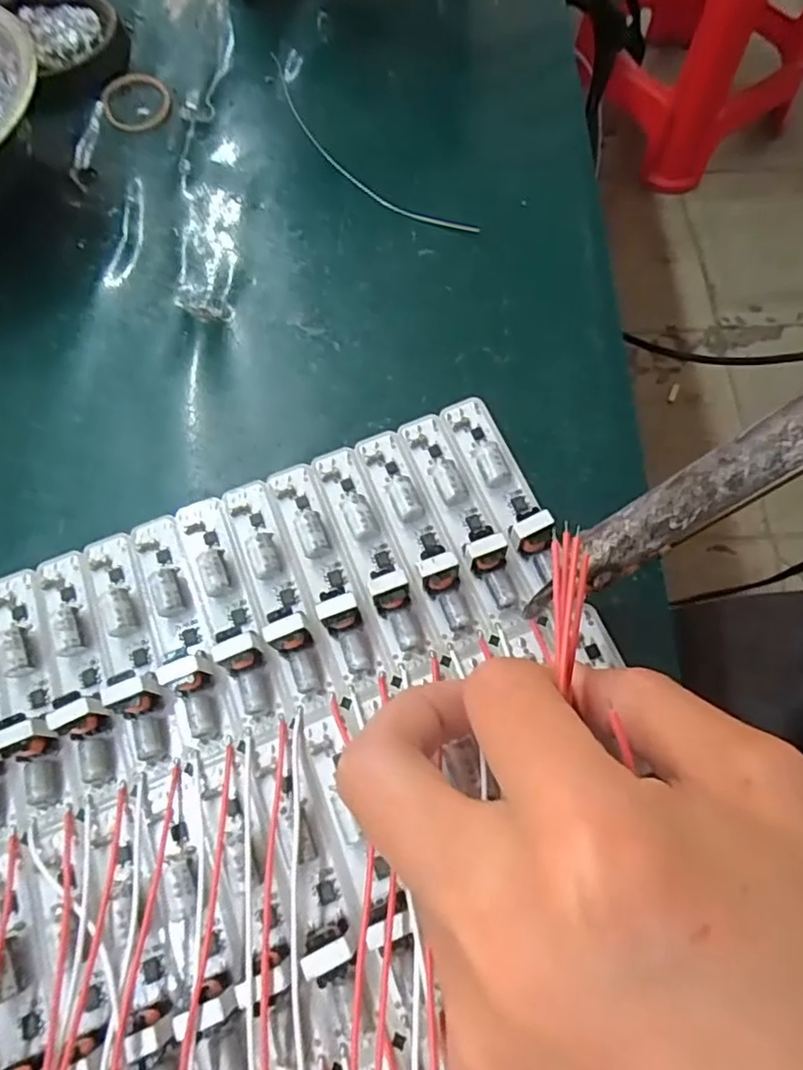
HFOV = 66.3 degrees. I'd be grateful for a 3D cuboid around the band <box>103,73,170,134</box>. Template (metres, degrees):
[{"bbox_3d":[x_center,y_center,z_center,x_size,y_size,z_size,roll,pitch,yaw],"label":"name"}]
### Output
[{"bbox_3d":[-0.115,-0.188,0.266,0.028,0.004,0.036,-23,69,-6],"label":"band"}]

